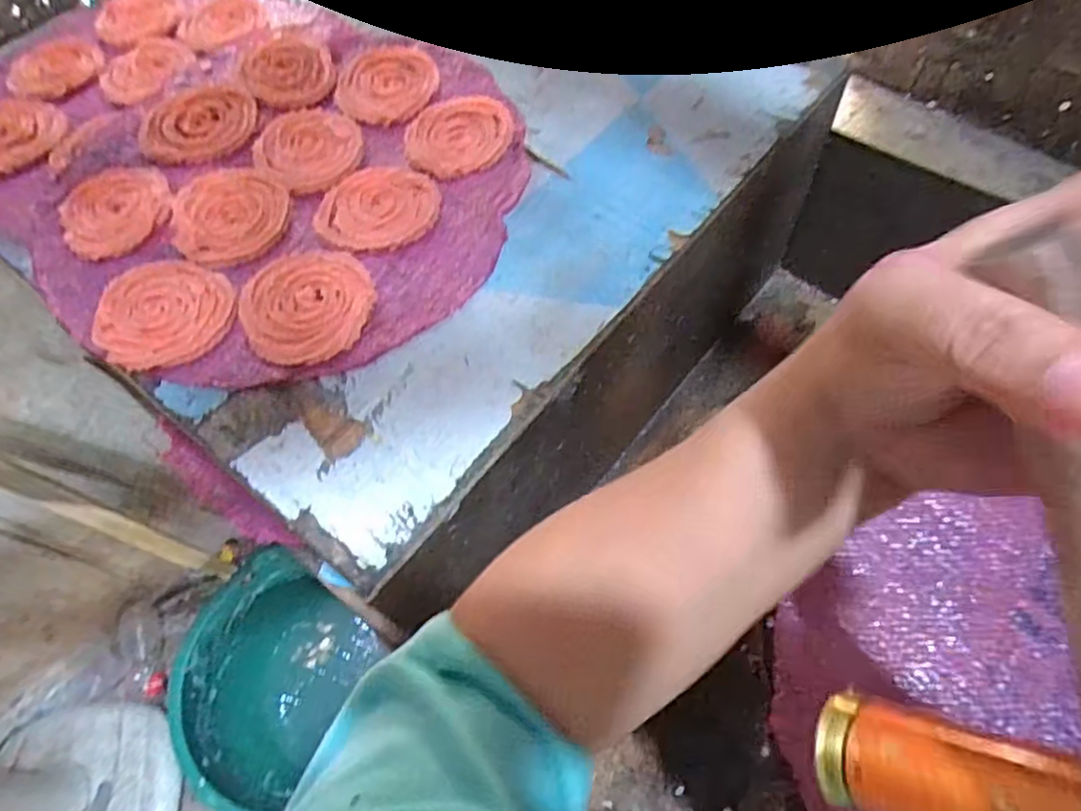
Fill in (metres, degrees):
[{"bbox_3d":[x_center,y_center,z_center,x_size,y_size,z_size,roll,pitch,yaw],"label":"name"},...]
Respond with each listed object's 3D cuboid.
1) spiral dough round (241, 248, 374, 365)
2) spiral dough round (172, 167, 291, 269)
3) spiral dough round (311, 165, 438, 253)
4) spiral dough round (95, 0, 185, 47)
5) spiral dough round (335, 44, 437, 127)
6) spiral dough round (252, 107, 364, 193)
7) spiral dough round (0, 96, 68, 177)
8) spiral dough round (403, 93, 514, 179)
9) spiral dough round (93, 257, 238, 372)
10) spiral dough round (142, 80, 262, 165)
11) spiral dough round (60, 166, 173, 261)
[{"bbox_3d":[-0.150,-0.067,0.423,0.081,0.010,0.092,-27,65,-13],"label":"spiral dough round"},{"bbox_3d":[-0.215,-0.132,0.463,0.074,0.010,0.087,-9,62,-4],"label":"spiral dough round"},{"bbox_3d":[-0.113,-0.138,0.461,0.080,0.004,0.076,0,62,1],"label":"spiral dough round"},{"bbox_3d":[-0.364,-0.354,0.601,0.074,0.006,0.090,-28,65,-13],"label":"spiral dough round"},{"bbox_3d":[-0.121,-0.257,0.528,0.075,0.004,0.093,11,63,6],"label":"spiral dough round"},{"bbox_3d":[-0.171,-0.192,0.494,0.079,0.006,0.074,0,62,1],"label":"spiral dough round"},{"bbox_3d":[-0.418,-0.210,0.516,0.081,0.010,0.084,0,62,1],"label":"spiral dough round"},{"bbox_3d":[-0.062,-0.201,0.492,0.075,0.006,0.083,32,67,16],"label":"spiral dough round"},{"bbox_3d":[-0.241,-0.060,0.421,0.085,0.004,0.080,0,62,1],"label":"spiral dough round"},{"bbox_3d":[-0.259,-0.215,0.505,0.084,0.005,0.084,0,62,1],"label":"spiral dough round"},{"bbox_3d":[-0.299,-0.140,0.467,0.073,0.006,0.085,-33,66,-15],"label":"spiral dough round"}]

